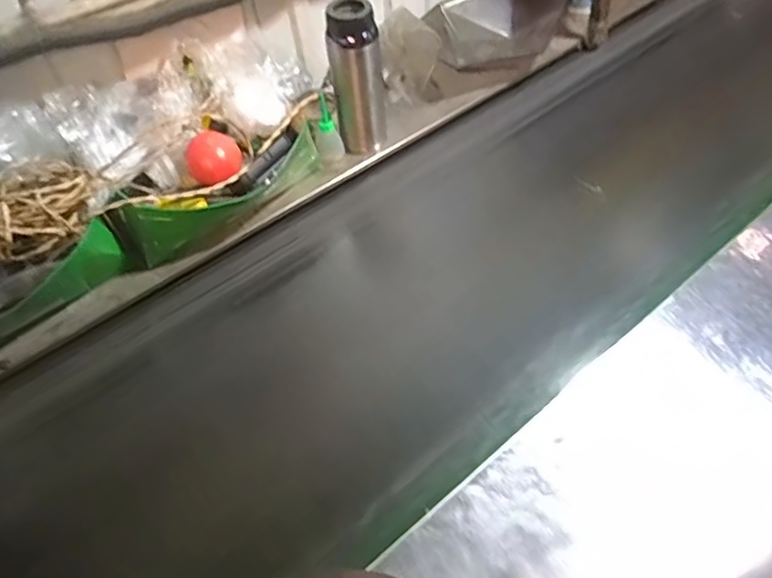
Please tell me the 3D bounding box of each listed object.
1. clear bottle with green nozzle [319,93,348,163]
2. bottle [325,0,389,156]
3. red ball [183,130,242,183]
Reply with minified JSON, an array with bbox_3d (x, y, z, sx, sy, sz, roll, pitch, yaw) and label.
[{"bbox_3d":[-0.094,-0.269,0.972,0.040,0.119,0.037,-7,53,-1],"label":"clear bottle with green nozzle"},{"bbox_3d":[-0.046,-0.339,0.942,0.086,0.241,0.071,-3,53,2],"label":"bottle"},{"bbox_3d":[-0.251,-0.188,0.856,0.079,0.064,0.073,-2,53,3],"label":"red ball"}]

